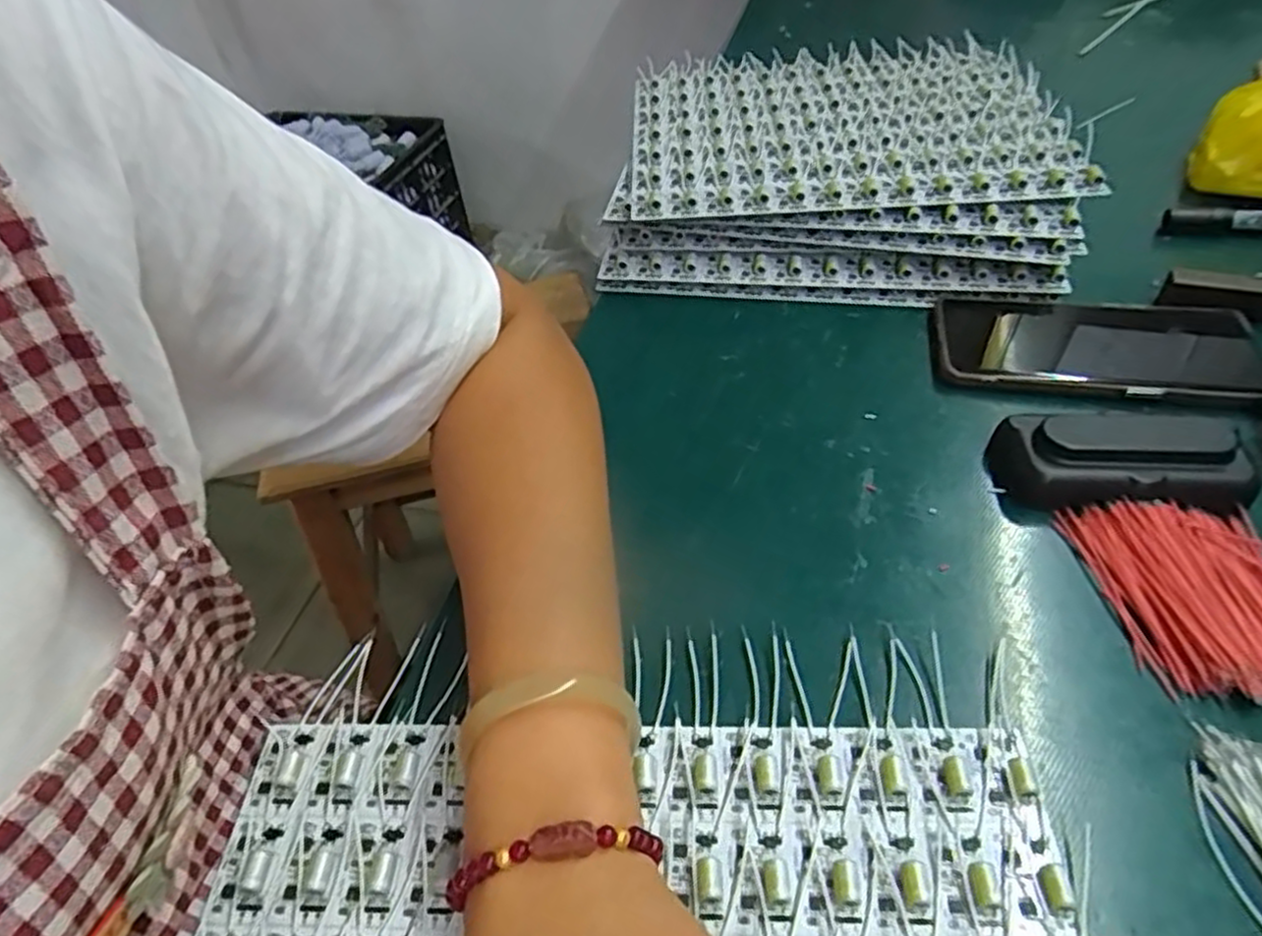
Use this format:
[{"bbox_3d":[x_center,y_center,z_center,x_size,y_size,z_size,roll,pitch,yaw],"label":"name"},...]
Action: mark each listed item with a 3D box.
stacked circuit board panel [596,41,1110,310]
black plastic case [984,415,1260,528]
[{"bbox_3d":[0.151,-0.231,0.558,0.308,0.061,0.293,4,48,9],"label":"stacked circuit board panel"},{"bbox_3d":[0.229,0.000,0.347,0.105,0.029,0.046,6,48,11],"label":"black plastic case"}]

